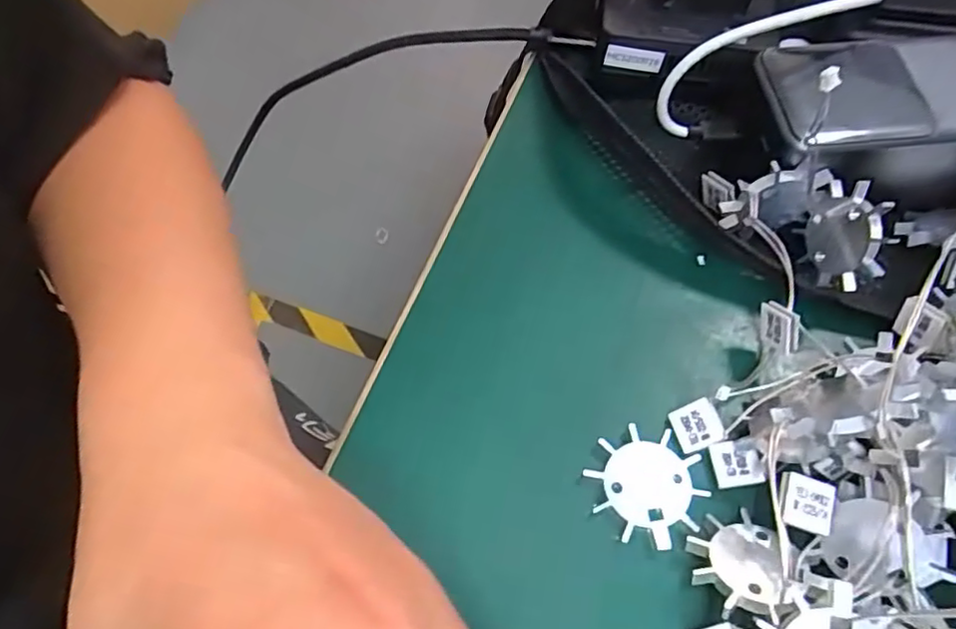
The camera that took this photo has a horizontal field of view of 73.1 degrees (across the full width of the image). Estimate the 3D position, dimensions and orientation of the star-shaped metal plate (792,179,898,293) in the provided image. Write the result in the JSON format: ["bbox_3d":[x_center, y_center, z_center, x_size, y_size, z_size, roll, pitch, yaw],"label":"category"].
[{"bbox_3d":[0.138,-0.030,0.242,0.006,0.038,0.034,-8,50,-25],"label":"star-shaped metal plate"}]

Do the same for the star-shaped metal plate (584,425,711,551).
[{"bbox_3d":[0.058,0.057,0.219,0.037,0.004,0.036,-38,69,-21],"label":"star-shaped metal plate"}]

